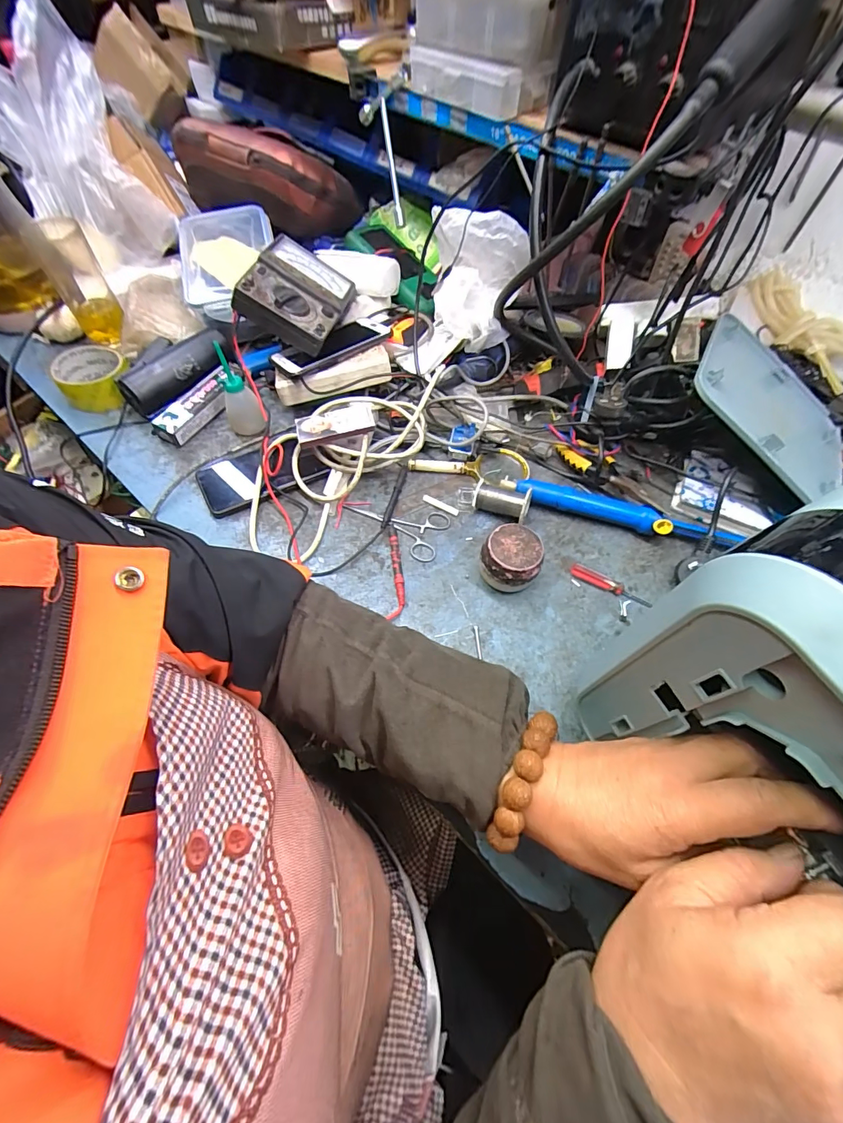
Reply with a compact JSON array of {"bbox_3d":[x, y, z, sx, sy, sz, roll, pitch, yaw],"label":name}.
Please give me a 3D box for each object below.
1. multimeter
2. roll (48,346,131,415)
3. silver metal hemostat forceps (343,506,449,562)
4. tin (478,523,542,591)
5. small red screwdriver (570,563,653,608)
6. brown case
[{"bbox_3d":[-0.154,-0.348,0.561,0.113,0.033,0.171,28,51,-23],"label":"multimeter"},{"bbox_3d":[-0.440,-0.244,0.585,0.086,0.045,0.097,-28,64,-19],"label":"roll"},{"bbox_3d":[-0.023,-0.053,0.509,0.124,0.005,0.070,34,62,17],"label":"silver metal hemostat forceps"},{"bbox_3d":[0.091,0.000,0.455,0.058,0.056,0.056,12,58,5],"label":"tin"},{"bbox_3d":[0.204,0.027,0.467,0.088,0.012,0.013,29,61,14],"label":"small red screwdriver"},{"bbox_3d":[-0.235,-0.556,0.640,0.268,0.113,0.095,10,58,3],"label":"brown case"}]

